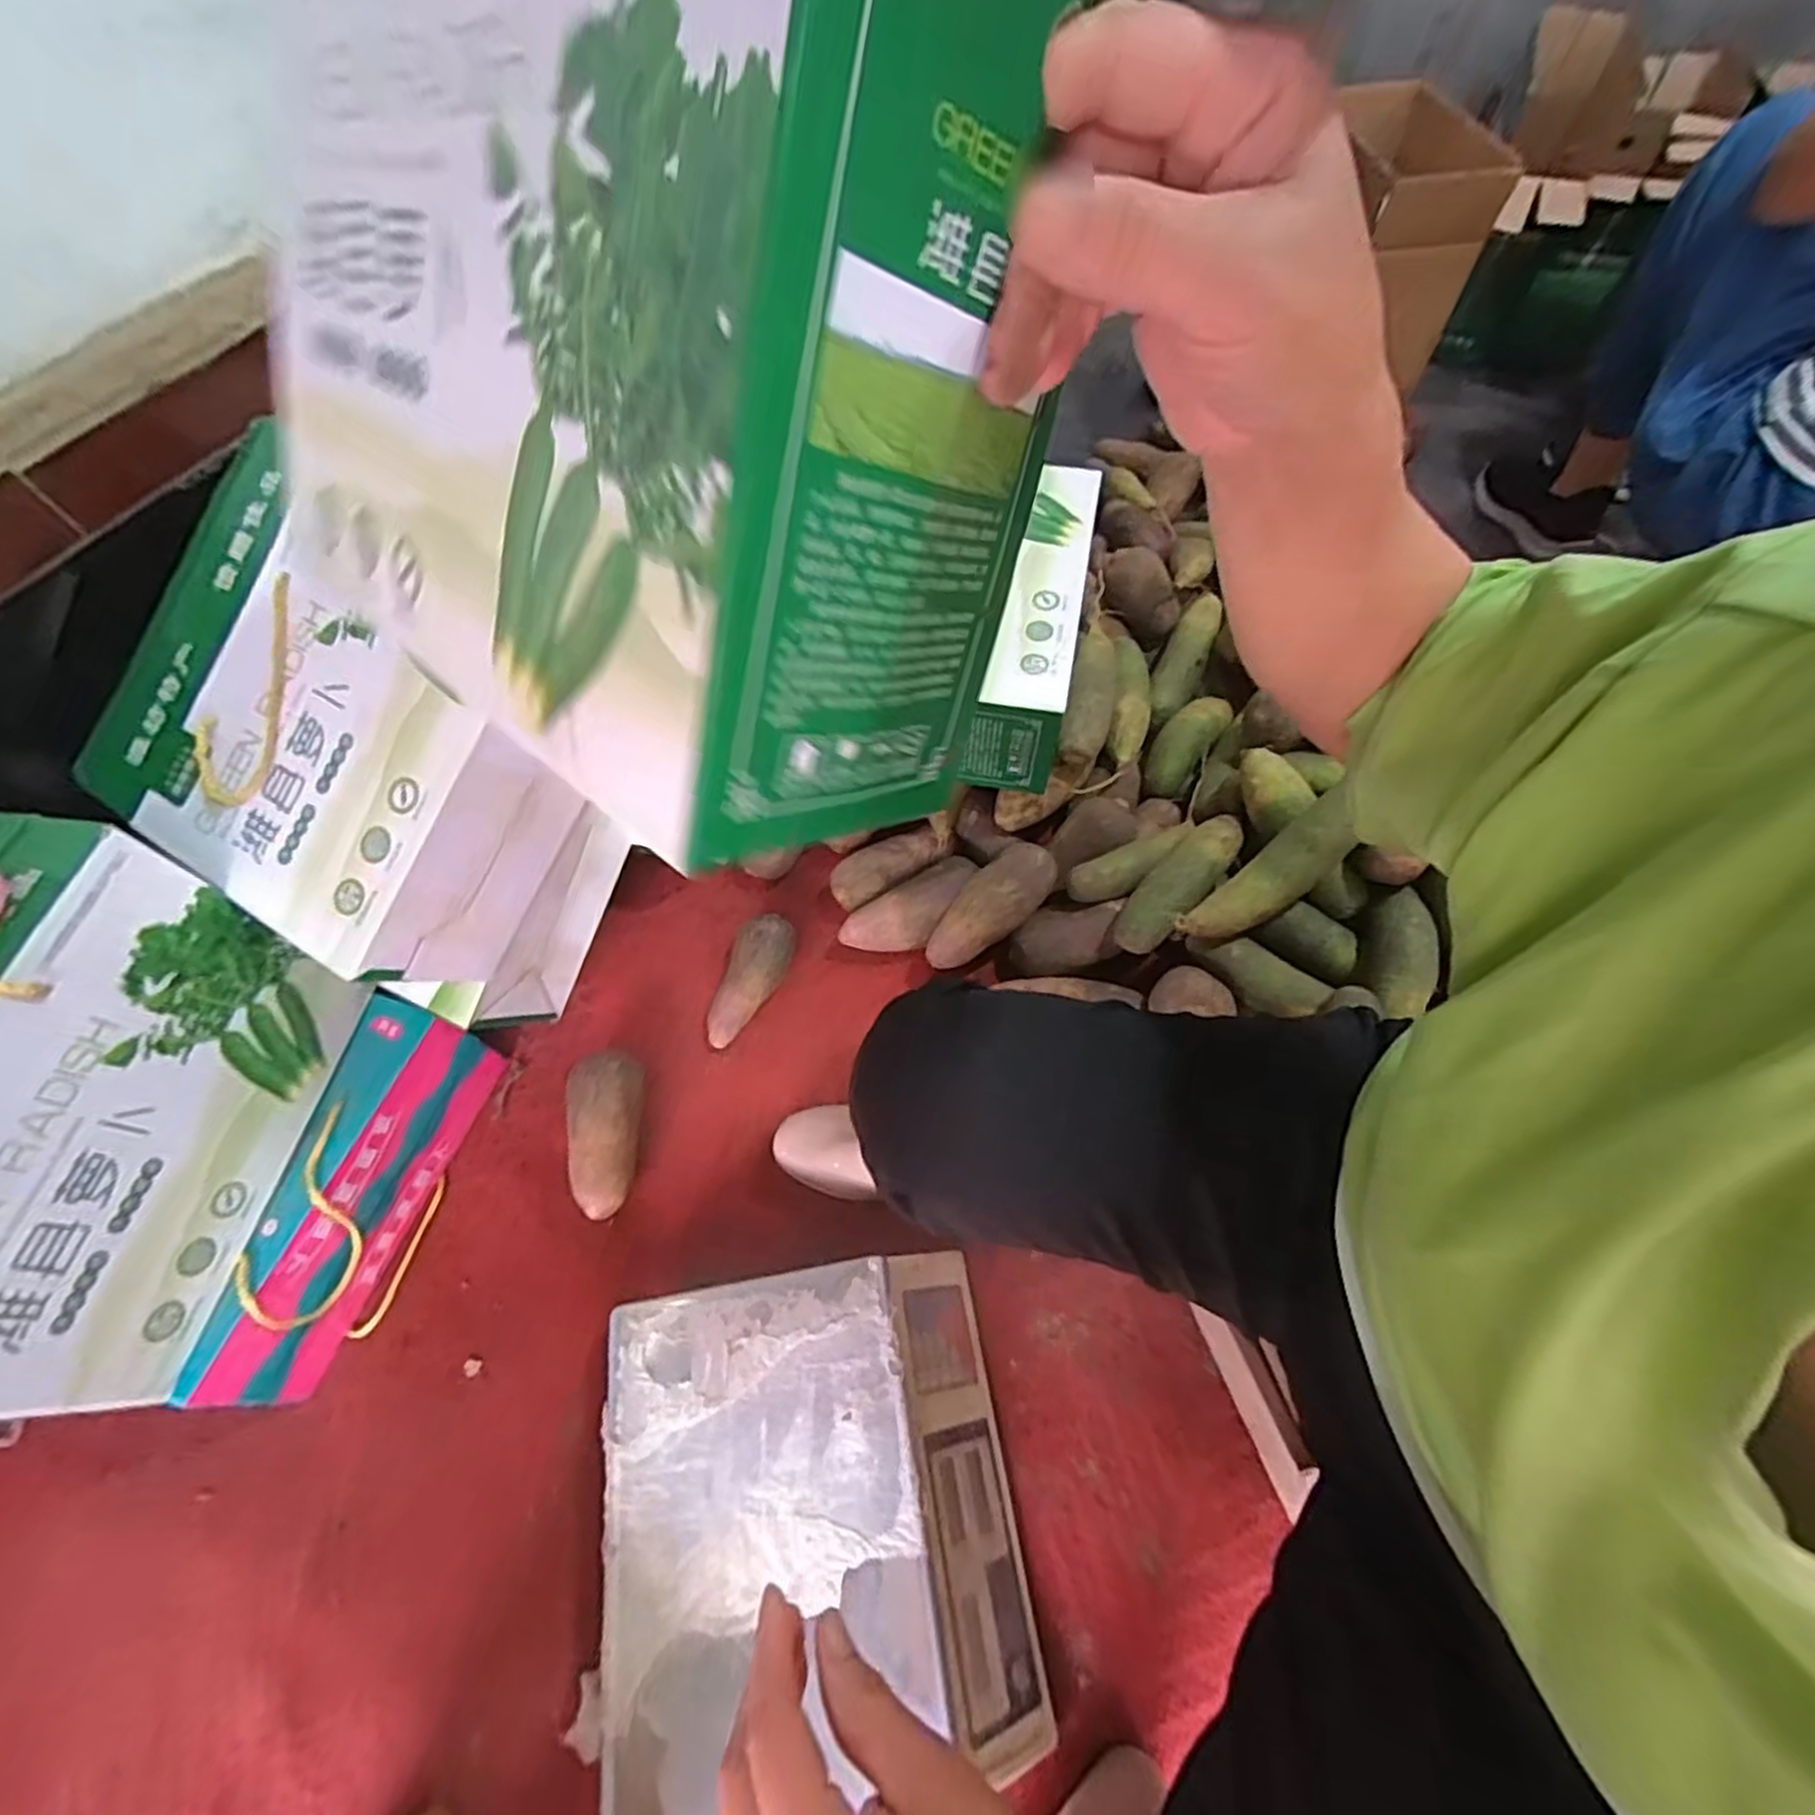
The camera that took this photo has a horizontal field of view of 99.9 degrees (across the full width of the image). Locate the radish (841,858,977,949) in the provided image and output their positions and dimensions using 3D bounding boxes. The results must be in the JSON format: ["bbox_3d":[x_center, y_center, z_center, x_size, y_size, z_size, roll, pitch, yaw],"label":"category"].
[{"bbox_3d":[0.010,0.003,0.865,0.173,0.051,0.069,-32,64,-14],"label":"radish"}]

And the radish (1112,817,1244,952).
[{"bbox_3d":[0.282,-0.028,0.789,0.058,0.051,0.169,38,69,21],"label":"radish"}]

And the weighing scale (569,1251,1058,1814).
[{"bbox_3d":[-0.069,0.468,0.596,0.299,0.104,0.327,-9,61,-3],"label":"weighing scale"}]

